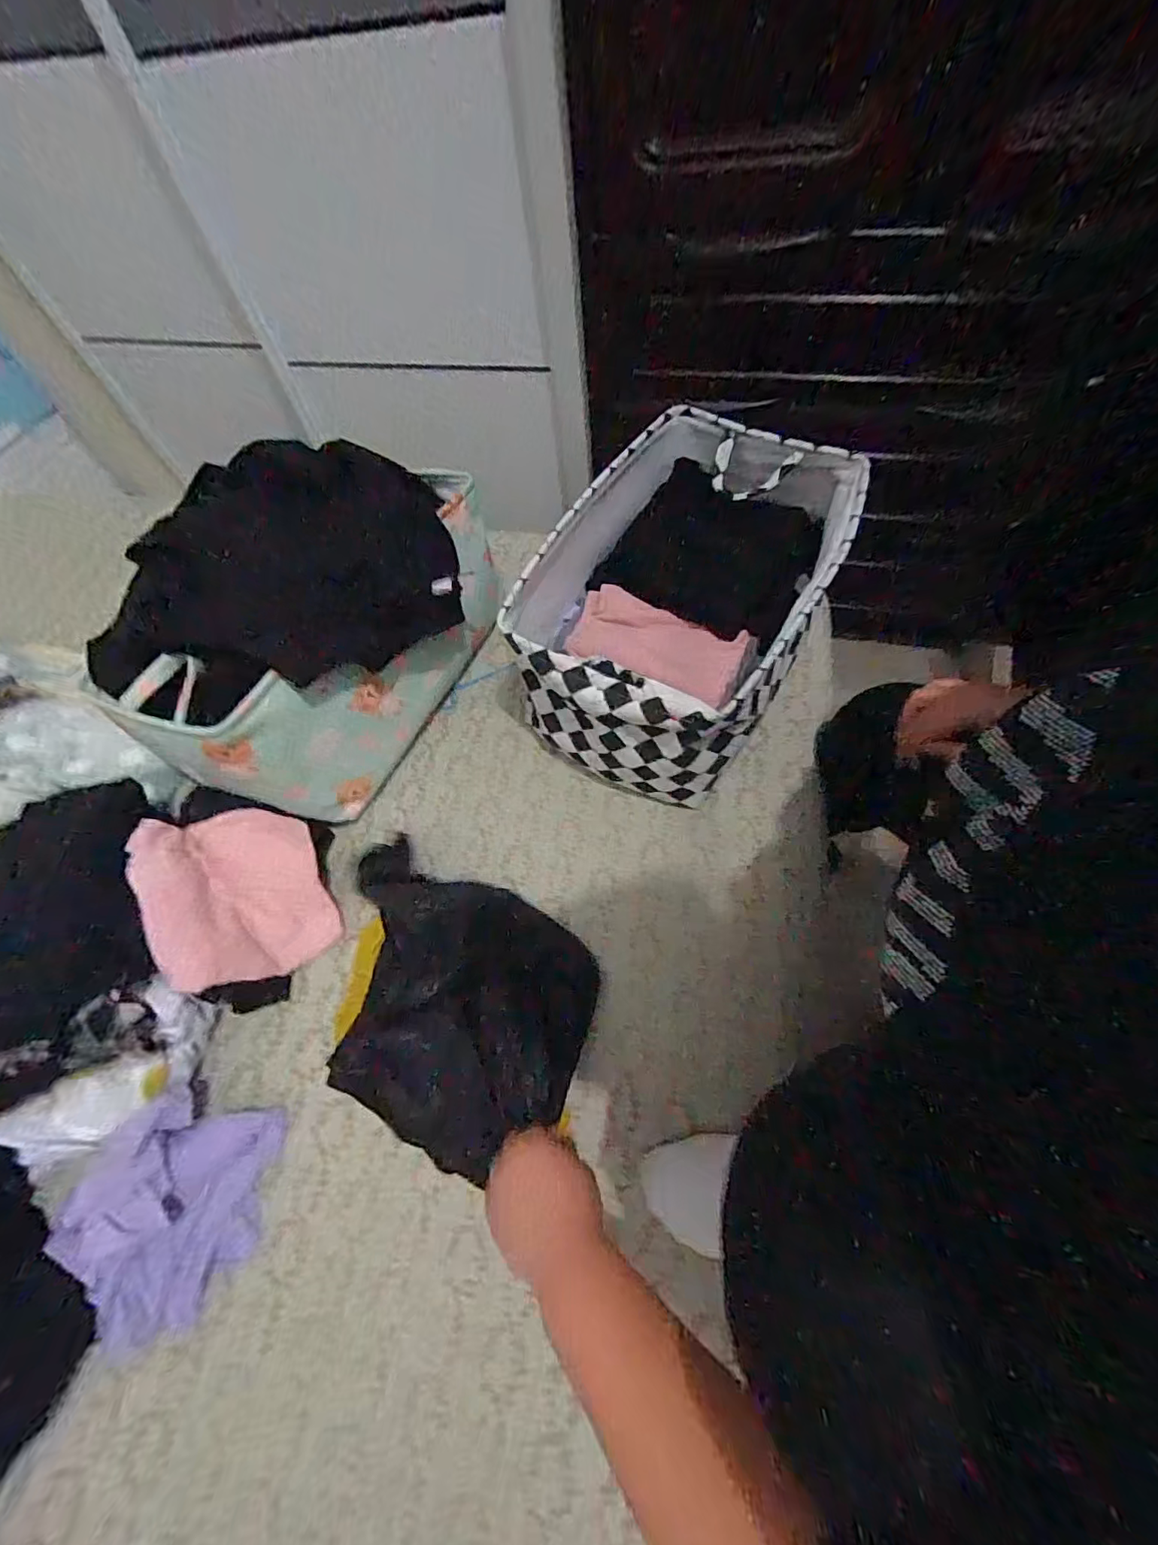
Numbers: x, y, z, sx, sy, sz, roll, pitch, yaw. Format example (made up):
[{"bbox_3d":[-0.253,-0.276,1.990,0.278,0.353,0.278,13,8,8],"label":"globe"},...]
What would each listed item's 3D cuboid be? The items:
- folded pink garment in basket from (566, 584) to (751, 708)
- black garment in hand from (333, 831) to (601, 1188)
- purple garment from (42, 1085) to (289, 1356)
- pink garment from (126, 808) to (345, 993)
[{"bbox_3d":[0.112,-0.182,0.765,0.230,0.054,0.106,17,64,15],"label":"folded pink garment in basket"},{"bbox_3d":[-0.144,0.242,0.582,0.301,0.066,0.255,25,66,14],"label":"black garment in hand"},{"bbox_3d":[-0.396,0.422,0.518,0.157,0.058,0.215,30,69,16],"label":"purple garment"},{"bbox_3d":[-0.398,0.139,0.629,0.173,0.032,0.208,-22,84,-27],"label":"pink garment"}]

